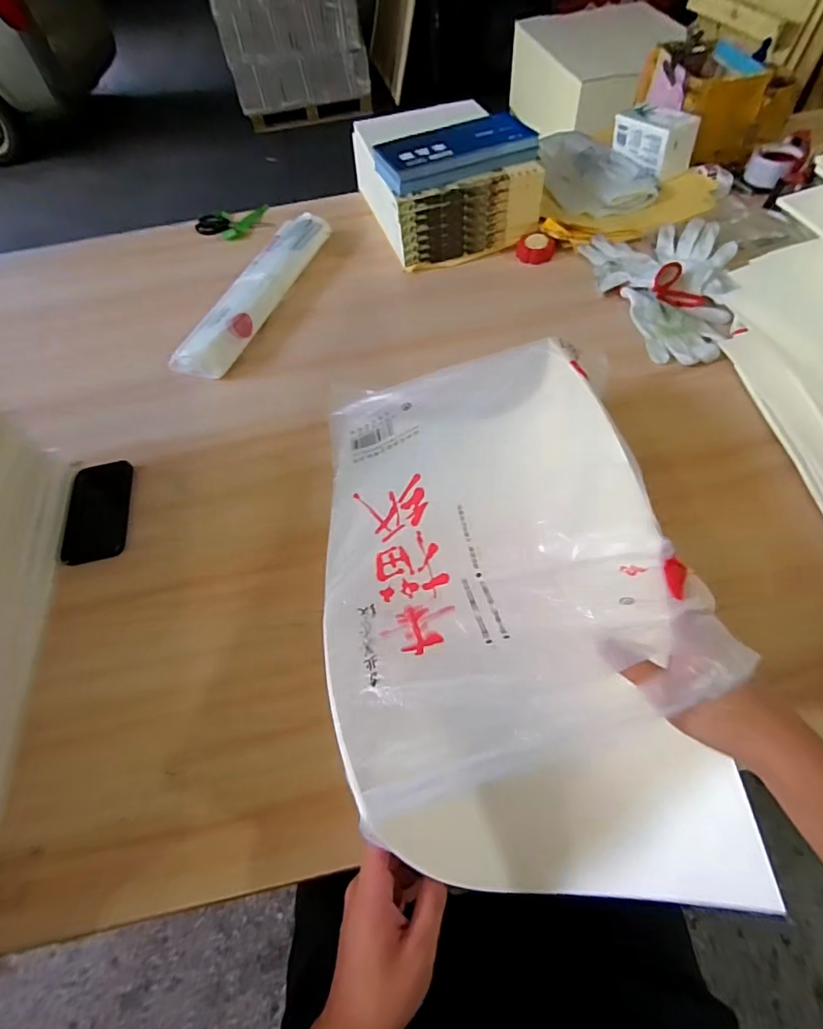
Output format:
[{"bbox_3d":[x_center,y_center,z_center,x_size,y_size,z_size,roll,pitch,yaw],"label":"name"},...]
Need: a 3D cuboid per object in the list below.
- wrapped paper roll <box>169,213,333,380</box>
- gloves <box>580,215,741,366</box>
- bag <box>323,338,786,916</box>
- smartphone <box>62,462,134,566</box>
[{"bbox_3d":[-0.270,-0.401,0.863,0.093,0.047,0.418,16,59,15],"label":"wrapped paper roll"},{"bbox_3d":[0.430,-0.370,0.792,0.217,0.055,0.326,-7,56,1],"label":"gloves"},{"bbox_3d":[0.066,0.032,0.460,0.299,0.107,0.517,-6,56,1],"label":"bag"},{"bbox_3d":[-0.415,-0.005,0.641,0.080,0.014,0.148,-8,61,-4],"label":"smartphone"}]

